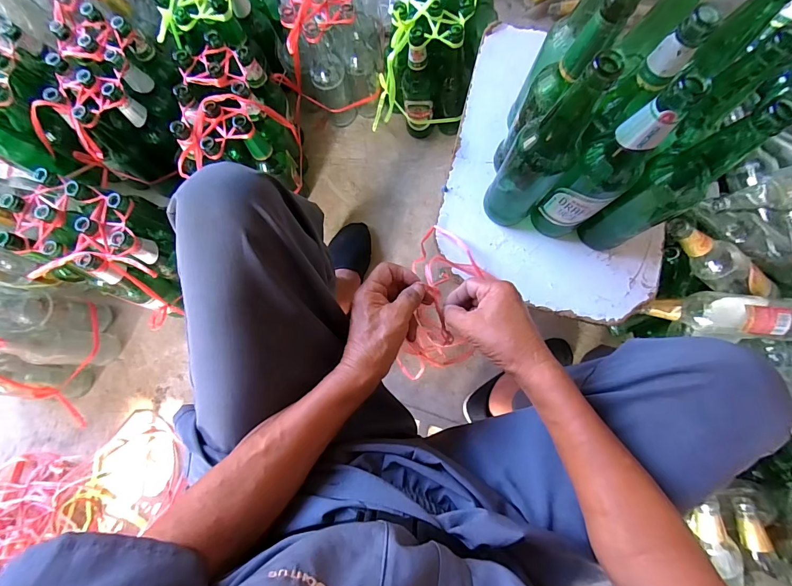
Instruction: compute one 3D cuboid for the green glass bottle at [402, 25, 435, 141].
[{"bbox_3d":[0.047,-0.412,0.768,0.067,0.244,0.059,-1,80,1],"label":"green glass bottle"}]

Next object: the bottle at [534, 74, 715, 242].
[{"bbox_3d":[0.228,-0.129,0.420,0.053,0.249,0.058,-36,81,-5],"label":"bottle"}]

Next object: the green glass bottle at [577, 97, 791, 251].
[{"bbox_3d":[0.292,-0.112,0.415,0.059,0.246,0.060,0,80,1],"label":"green glass bottle"}]

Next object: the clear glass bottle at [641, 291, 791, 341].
[{"bbox_3d":[0.541,0.037,0.633,0.241,0.081,0.074,3,80,2],"label":"clear glass bottle"}]

